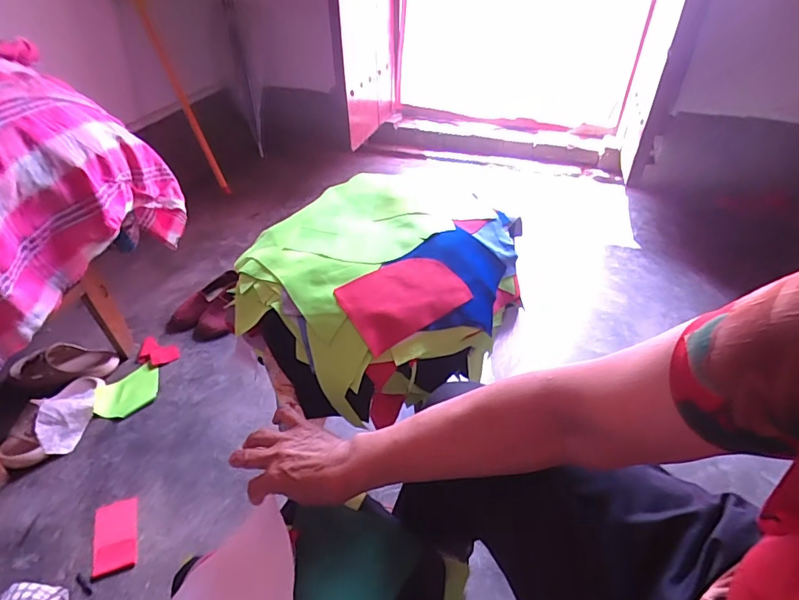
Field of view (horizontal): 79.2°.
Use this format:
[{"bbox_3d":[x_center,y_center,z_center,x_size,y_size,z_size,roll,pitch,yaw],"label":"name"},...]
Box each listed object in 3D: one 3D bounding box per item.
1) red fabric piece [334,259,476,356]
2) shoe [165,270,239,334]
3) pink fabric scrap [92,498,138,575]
[{"bbox_3d":[0.007,-0.008,0.564,0.146,0.016,0.088,-28,74,-27],"label":"red fabric piece"},{"bbox_3d":[-0.499,0.001,1.237,0.080,0.060,0.217,18,42,20],"label":"shoe"},{"bbox_3d":[-0.477,0.392,0.810,0.066,0.004,0.128,-16,39,-19],"label":"pink fabric scrap"}]

